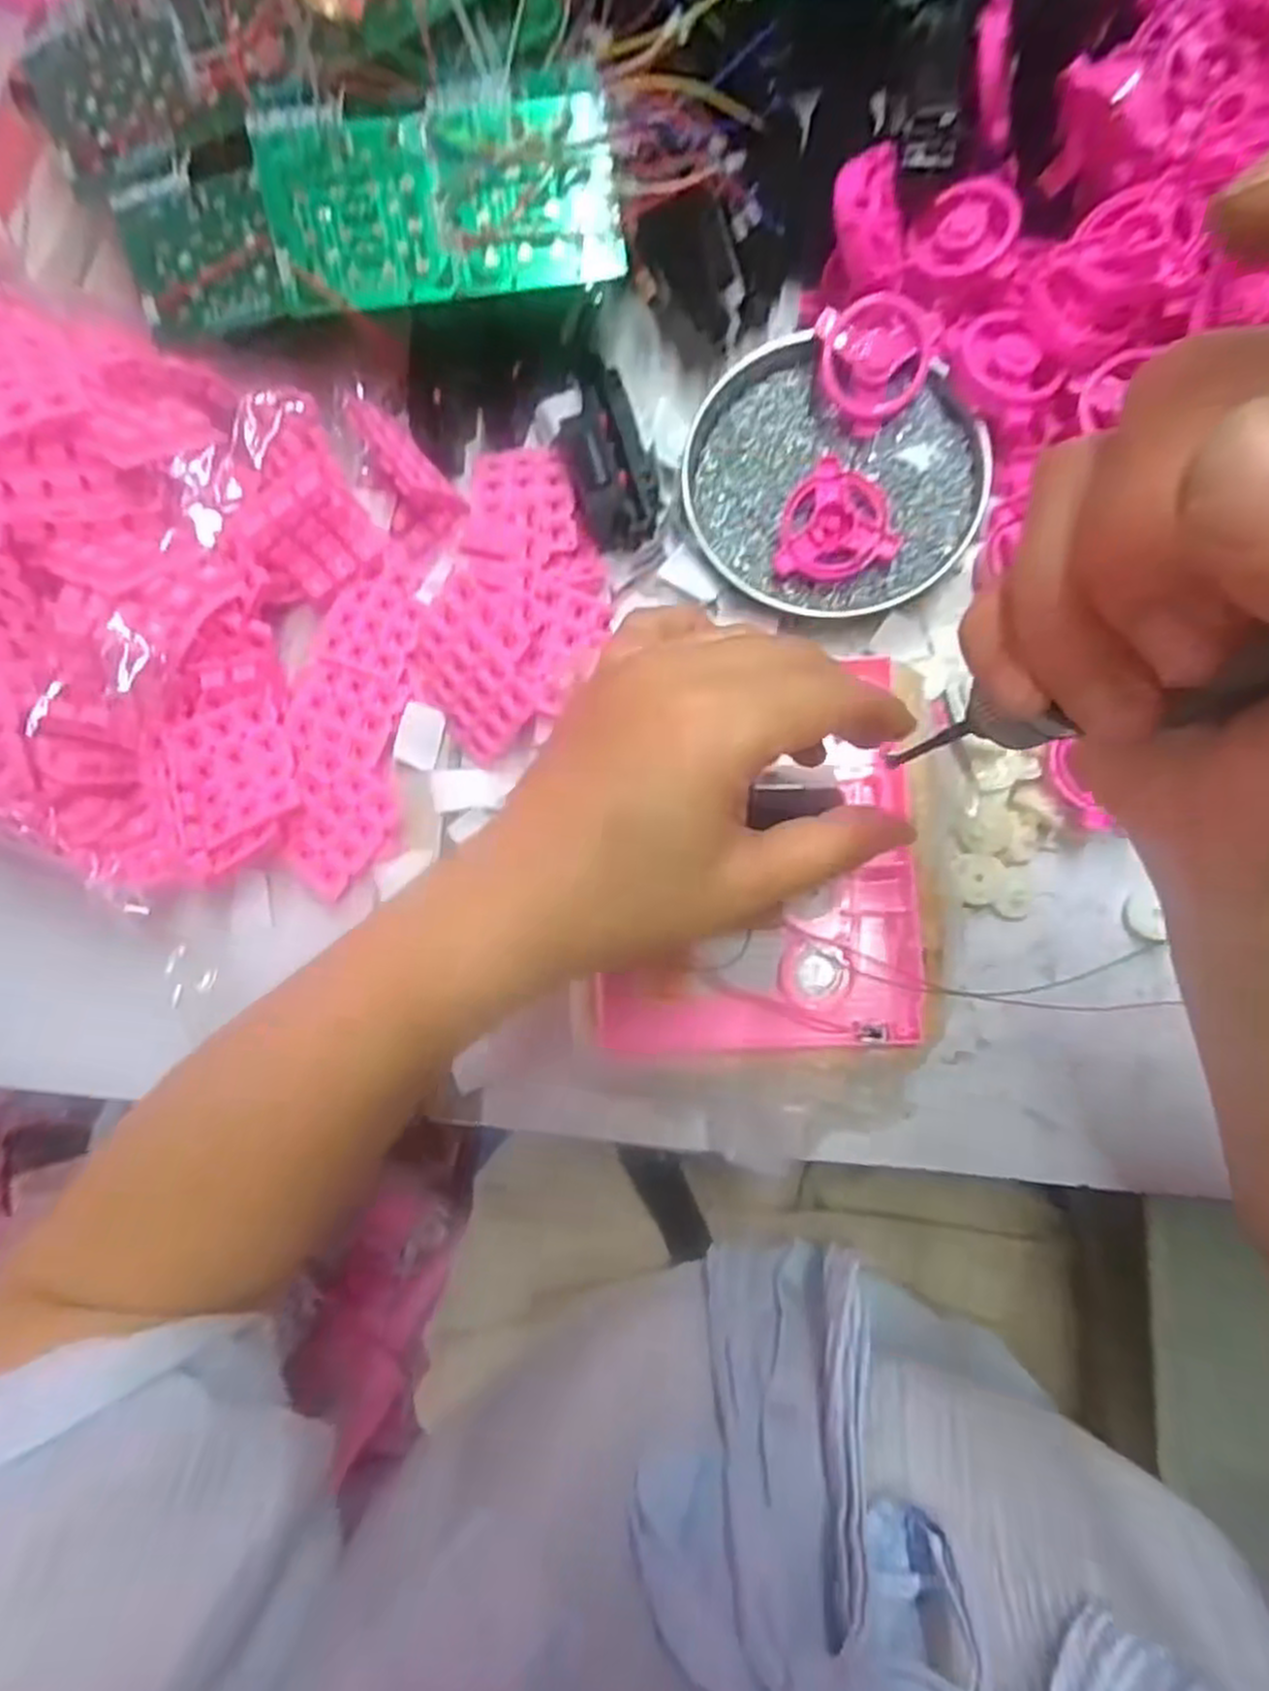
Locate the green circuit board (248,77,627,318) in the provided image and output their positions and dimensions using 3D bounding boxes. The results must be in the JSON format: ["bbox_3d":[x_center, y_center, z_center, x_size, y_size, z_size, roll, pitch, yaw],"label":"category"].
[{"bbox_3d":[-0.080,-0.273,0.330,0.142,0.007,0.074,-10,103,-3],"label":"green circuit board"}]

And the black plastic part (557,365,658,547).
[{"bbox_3d":[-0.014,-0.188,0.375,0.038,0.014,0.083,-17,84,4],"label":"black plastic part"}]

